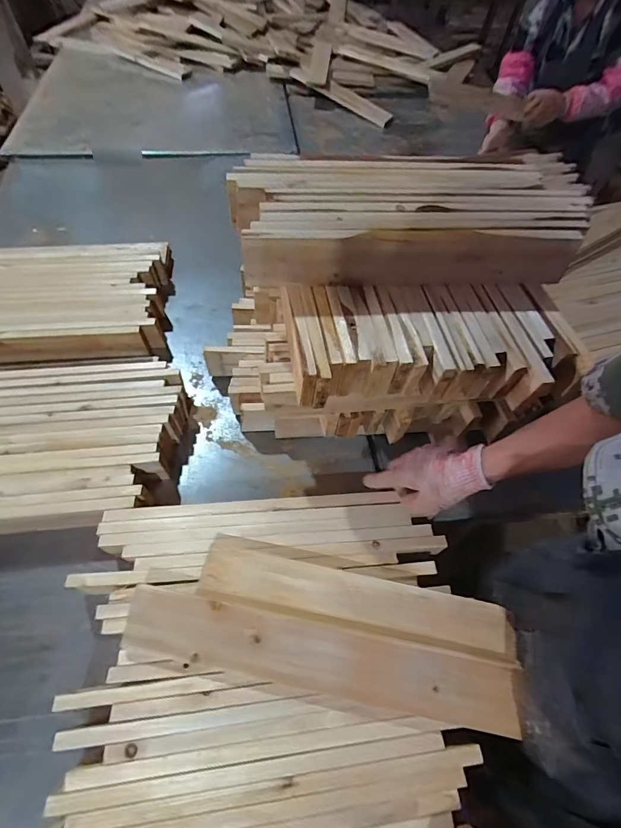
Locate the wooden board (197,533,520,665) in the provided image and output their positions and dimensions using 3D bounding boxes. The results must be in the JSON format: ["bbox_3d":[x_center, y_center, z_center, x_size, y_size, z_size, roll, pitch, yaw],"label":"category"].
[{"bbox_3d":[0.063,0.268,0.560,0.439,0.029,0.087,13,59,5],"label":"wooden board"}]

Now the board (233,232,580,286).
[{"bbox_3d":[0.147,-0.221,0.552,0.476,0.078,0.018,-2,58,-6],"label":"board"}]

